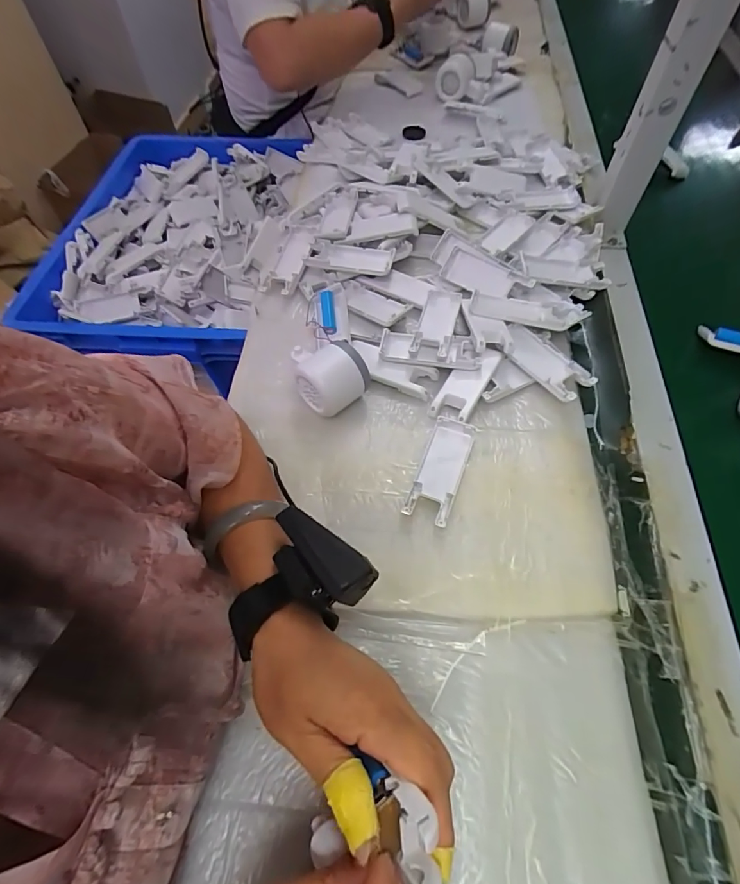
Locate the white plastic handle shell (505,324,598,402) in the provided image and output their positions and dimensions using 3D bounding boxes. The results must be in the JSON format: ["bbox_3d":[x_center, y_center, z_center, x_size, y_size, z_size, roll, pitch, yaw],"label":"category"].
[{"bbox_3d":[0.178,-0.083,0.449,0.045,0.014,0.100,-36,65,-16],"label":"white plastic handle shell"}]

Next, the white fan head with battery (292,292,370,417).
[{"bbox_3d":[-0.048,-0.099,0.443,0.076,0.051,0.147,-20,62,-8],"label":"white fan head with battery"}]

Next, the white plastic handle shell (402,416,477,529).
[{"bbox_3d":[0.064,0.024,0.392,0.038,0.012,0.104,18,64,13],"label":"white plastic handle shell"}]

